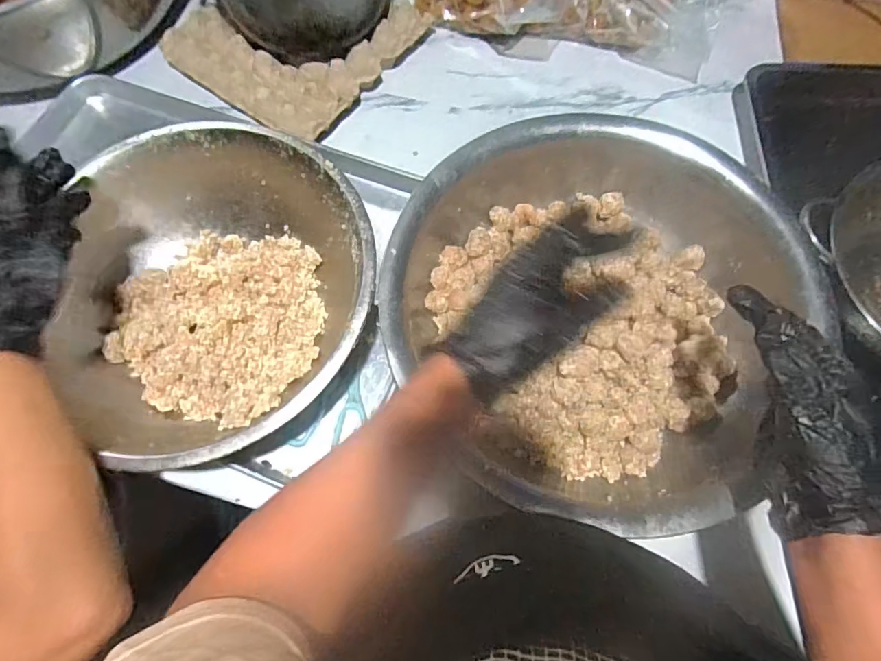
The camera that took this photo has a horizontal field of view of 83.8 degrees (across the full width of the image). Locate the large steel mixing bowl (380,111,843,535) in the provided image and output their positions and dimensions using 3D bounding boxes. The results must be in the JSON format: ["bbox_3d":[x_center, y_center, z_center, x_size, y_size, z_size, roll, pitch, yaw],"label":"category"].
[{"bbox_3d":[0.145,-0.033,0.500,0.384,0.105,0.393,0,71,0],"label":"large steel mixing bowl"}]

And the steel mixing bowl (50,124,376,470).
[{"bbox_3d":[-0.228,-0.044,0.514,0.307,0.111,0.335,0,71,0],"label":"steel mixing bowl"}]

